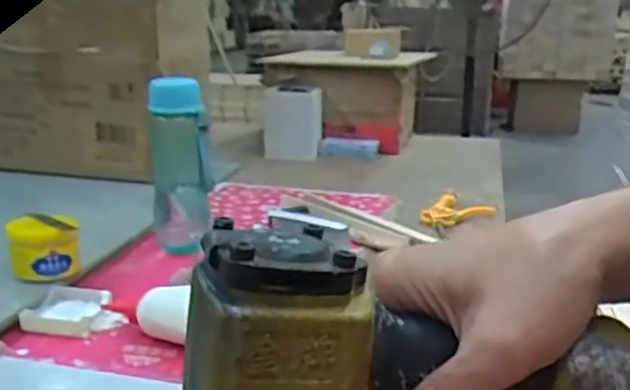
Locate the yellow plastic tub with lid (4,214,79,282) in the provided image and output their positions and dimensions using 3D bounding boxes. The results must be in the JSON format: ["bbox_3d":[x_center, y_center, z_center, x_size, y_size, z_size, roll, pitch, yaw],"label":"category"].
[{"bbox_3d":[-0.318,0.066,0.784,0.076,0.078,0.063,-5,16,-21],"label":"yellow plastic tub with lid"}]

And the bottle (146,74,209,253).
[{"bbox_3d":[-0.183,-0.042,0.907,0.078,0.227,0.072,-2,17,-11],"label":"bottle"}]

